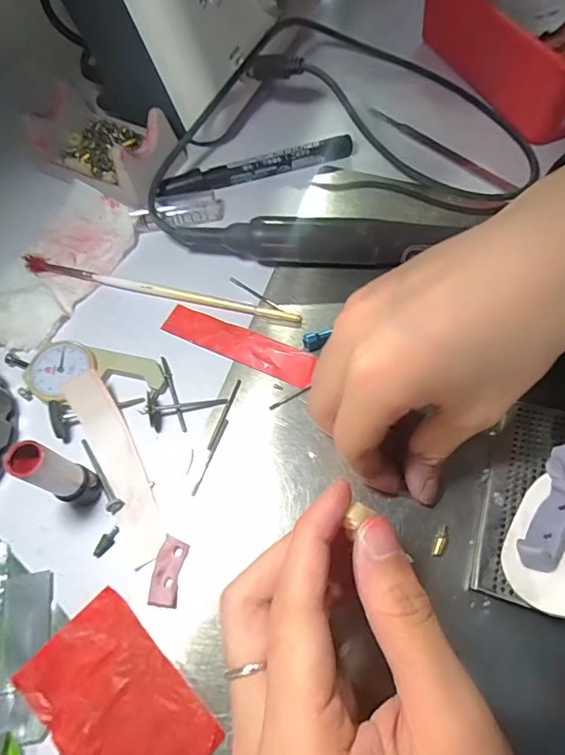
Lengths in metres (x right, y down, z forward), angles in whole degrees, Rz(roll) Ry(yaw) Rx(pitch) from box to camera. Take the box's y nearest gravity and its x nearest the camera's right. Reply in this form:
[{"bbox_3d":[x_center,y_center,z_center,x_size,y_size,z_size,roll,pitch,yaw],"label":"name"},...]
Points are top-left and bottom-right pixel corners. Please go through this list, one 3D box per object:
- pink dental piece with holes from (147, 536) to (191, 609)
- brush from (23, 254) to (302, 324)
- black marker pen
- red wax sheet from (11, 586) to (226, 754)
[{"bbox_3d":[-0.055,0.093,0.223,0.013,0.005,0.030,7,65,6],"label":"pink dental piece with holes"},{"bbox_3d":[-0.080,-0.056,0.295,0.185,0.006,0.009,13,66,8],"label":"brush"},{"bbox_3d":[-0.018,-0.151,0.334,0.141,0.013,0.016,-17,65,-6],"label":"black marker pen"},{"bbox_3d":[-0.073,0.143,0.199,0.081,0.004,0.057,41,72,19],"label":"red wax sheet"}]

